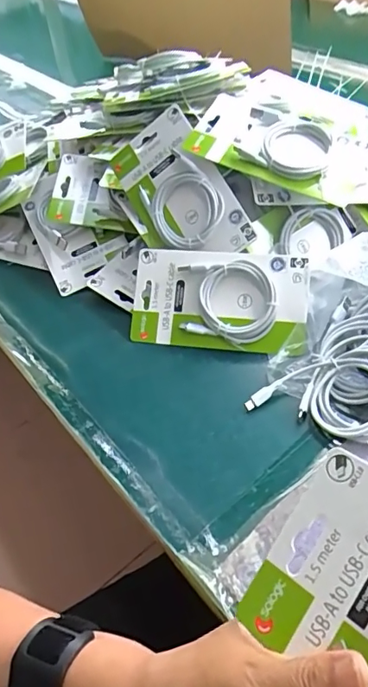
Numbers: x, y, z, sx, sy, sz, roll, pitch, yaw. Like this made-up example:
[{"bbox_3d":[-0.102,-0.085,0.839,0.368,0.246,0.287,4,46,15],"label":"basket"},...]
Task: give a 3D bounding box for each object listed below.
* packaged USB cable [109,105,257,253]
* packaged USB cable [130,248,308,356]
[{"bbox_3d":[-0.010,-0.160,0.548,0.105,0.023,0.176,-35,74,23],"label":"packaged USB cable"},{"bbox_3d":[0.034,-0.045,0.518,0.178,0.017,0.101,5,84,15],"label":"packaged USB cable"}]

